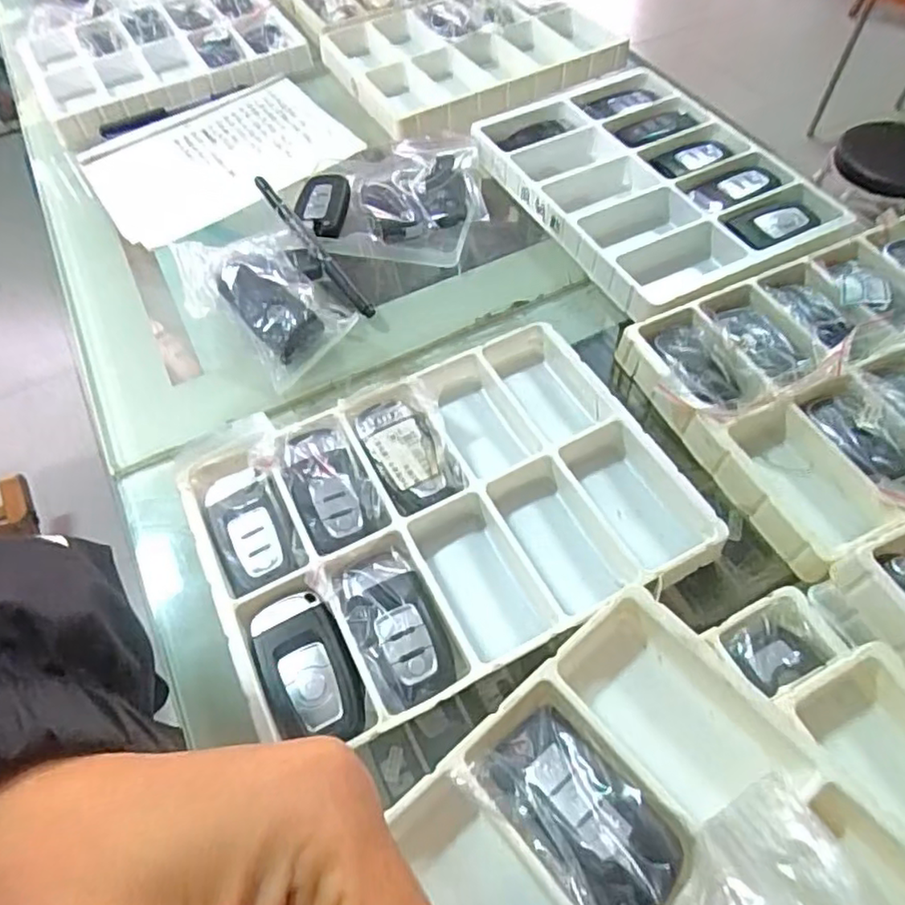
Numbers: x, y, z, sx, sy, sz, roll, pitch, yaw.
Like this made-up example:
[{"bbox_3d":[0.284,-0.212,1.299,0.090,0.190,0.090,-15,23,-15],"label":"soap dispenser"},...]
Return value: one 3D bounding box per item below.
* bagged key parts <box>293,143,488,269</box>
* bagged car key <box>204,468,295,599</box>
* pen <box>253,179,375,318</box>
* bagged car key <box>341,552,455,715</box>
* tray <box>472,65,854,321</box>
[{"bbox_3d":[-0.046,-0.197,0.484,0.133,0.022,0.117,2,57,4],"label":"bagged key parts"},{"bbox_3d":[-0.108,0.041,0.333,0.035,0.012,0.063,-22,59,-12],"label":"bagged car key"},{"bbox_3d":[-0.096,-0.144,0.442,0.010,0.012,0.135,-36,78,-16],"label":"pen"},{"bbox_3d":[-0.026,0.087,0.309,0.038,0.023,0.072,-21,59,-11],"label":"bagged car key"},{"bbox_3d":[0.143,-0.209,0.483,0.178,0.029,0.247,-26,60,-14],"label":"tray"}]

